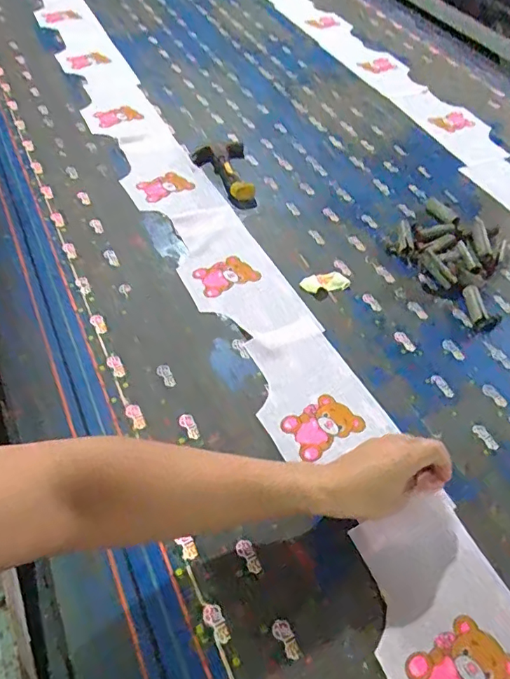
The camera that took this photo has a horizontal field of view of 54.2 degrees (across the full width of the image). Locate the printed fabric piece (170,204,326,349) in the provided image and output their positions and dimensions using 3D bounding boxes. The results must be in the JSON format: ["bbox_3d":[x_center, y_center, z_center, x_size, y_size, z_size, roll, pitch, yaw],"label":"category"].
[{"bbox_3d":[-0.034,-0.094,0.722,0.134,0.010,0.287,-22,56,-18],"label":"printed fabric piece"}]

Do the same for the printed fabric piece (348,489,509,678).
[{"bbox_3d":[0.185,0.278,0.424,0.132,0.026,0.265,-17,57,-15],"label":"printed fabric piece"}]

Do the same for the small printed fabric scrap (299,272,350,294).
[{"bbox_3d":[0.101,-0.081,0.721,0.071,0.012,0.026,-7,52,-8],"label":"small printed fabric scrap"}]

